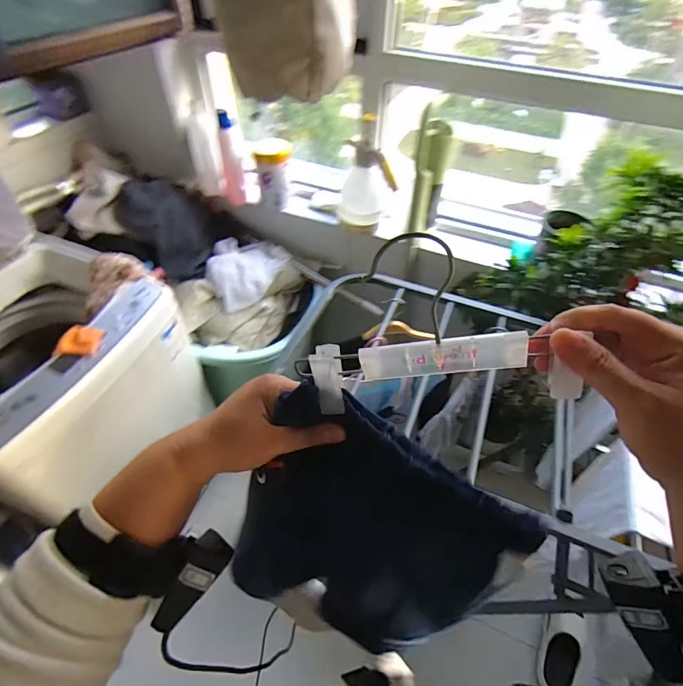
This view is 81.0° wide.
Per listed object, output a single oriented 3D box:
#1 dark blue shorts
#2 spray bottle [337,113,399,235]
[{"bbox_3d":[0.011,0.181,0.363,0.208,0.268,0.045,31,31,7],"label":"dark blue shorts"},{"bbox_3d":[0.086,-0.514,1.265,0.186,0.334,0.128,10,49,7],"label":"spray bottle"}]

